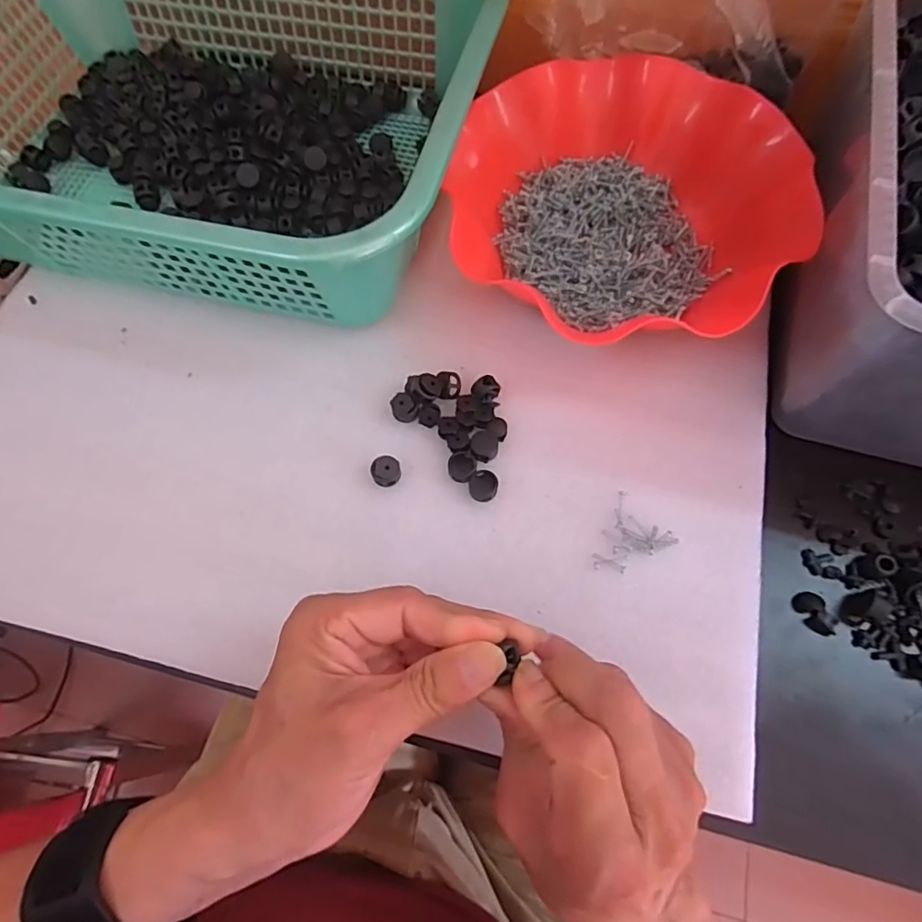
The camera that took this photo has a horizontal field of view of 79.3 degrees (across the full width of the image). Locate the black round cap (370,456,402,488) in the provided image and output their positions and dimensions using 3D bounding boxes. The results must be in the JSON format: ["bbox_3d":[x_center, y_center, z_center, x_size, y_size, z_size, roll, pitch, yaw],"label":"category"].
[{"bbox_3d":[-0.044,0.006,0.330,0.017,0.011,0.017,0,68,1],"label":"black round cap"}]

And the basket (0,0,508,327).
[{"bbox_3d":[-0.176,-0.244,0.378,0.379,0.106,0.289,13,69,6],"label":"basket"}]

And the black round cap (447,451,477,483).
[{"bbox_3d":[0.000,0.004,0.331,0.016,0.005,0.018,22,70,10],"label":"black round cap"}]

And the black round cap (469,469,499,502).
[{"bbox_3d":[0.014,0.015,0.328,0.017,0.007,0.018,0,68,1],"label":"black round cap"}]

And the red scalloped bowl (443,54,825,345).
[{"bbox_3d":[0.103,-0.170,0.366,0.210,0.061,0.213,5,68,3],"label":"red scalloped bowl"}]

